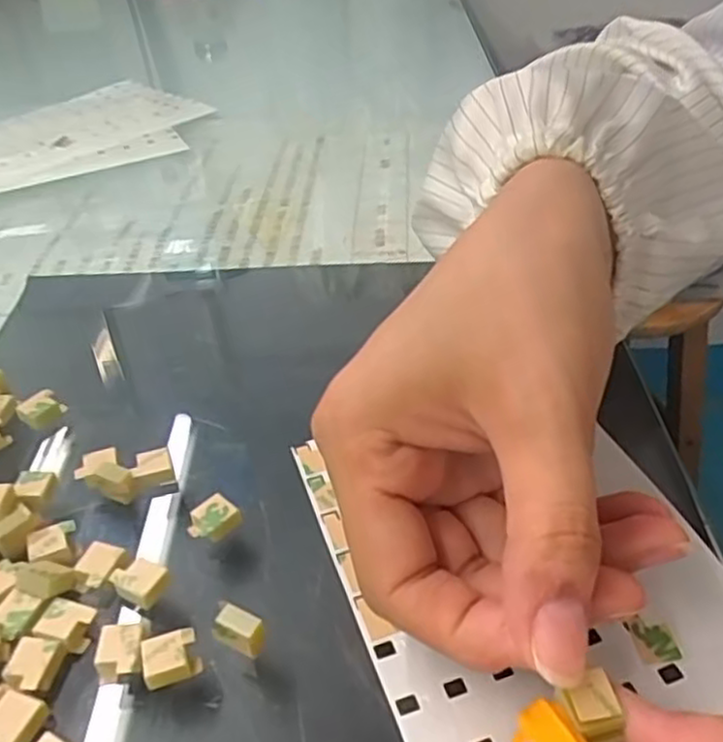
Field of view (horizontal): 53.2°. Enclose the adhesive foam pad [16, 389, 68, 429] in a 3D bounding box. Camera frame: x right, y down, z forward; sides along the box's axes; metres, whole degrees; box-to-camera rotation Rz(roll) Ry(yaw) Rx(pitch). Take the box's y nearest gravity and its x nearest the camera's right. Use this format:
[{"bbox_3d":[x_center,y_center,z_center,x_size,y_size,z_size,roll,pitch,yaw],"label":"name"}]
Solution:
[{"bbox_3d":[-0.107,0.013,0.242,0.014,0.009,0.009,-31,47,-30],"label":"adhesive foam pad"}]

